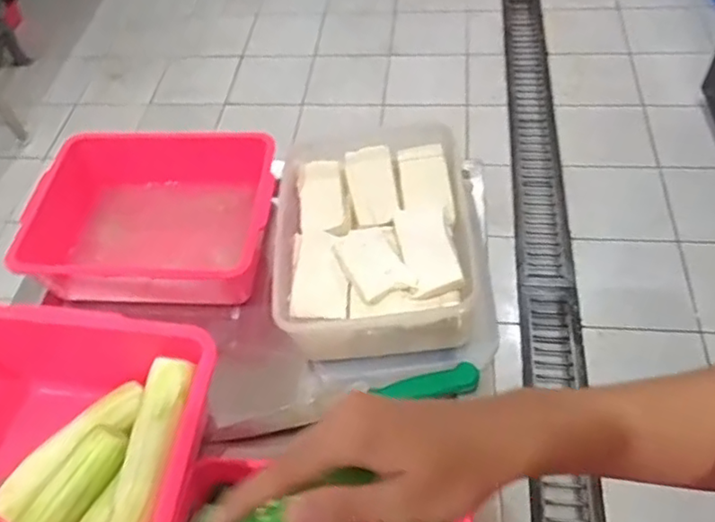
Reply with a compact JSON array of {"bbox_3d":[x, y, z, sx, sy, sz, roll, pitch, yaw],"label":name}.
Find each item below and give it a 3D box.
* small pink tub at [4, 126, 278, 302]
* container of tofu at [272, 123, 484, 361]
[{"bbox_3d":[-0.266,-0.055,0.814,0.286,0.099,0.220,-1,53,5],"label":"small pink tub"},{"bbox_3d":[0.030,-0.029,0.738,0.250,0.084,0.262,-4,52,3],"label":"container of tofu"}]

